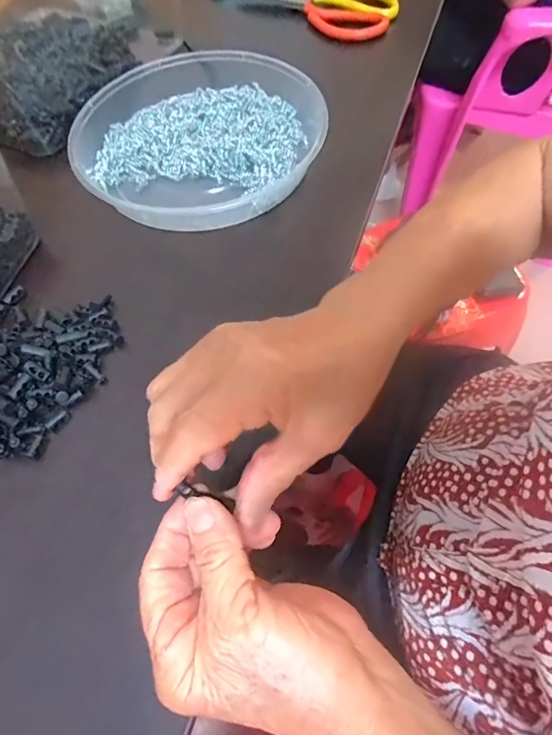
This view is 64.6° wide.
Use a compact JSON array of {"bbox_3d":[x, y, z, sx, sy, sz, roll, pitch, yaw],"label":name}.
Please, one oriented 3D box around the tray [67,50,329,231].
[{"bbox_3d":[-0.071,-0.232,0.421,0.230,0.030,0.231,-2,61,3],"label":"tray"}]

